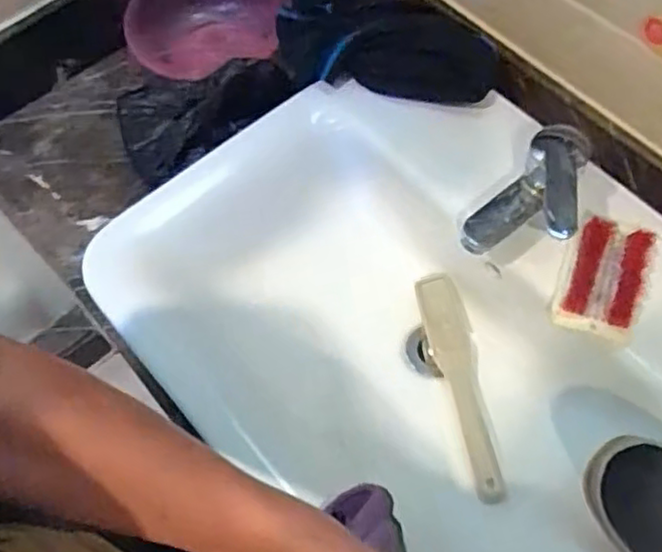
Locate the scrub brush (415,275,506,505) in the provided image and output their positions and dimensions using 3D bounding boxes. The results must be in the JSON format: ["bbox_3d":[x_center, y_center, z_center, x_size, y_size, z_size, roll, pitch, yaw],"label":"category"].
[{"bbox_3d":[0.127,0.102,0.648,0.039,0.033,0.218,-12,63,-3],"label":"scrub brush"}]

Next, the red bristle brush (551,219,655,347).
[{"bbox_3d":[0.220,0.002,0.555,0.063,0.034,0.087,18,65,13],"label":"red bristle brush"}]

